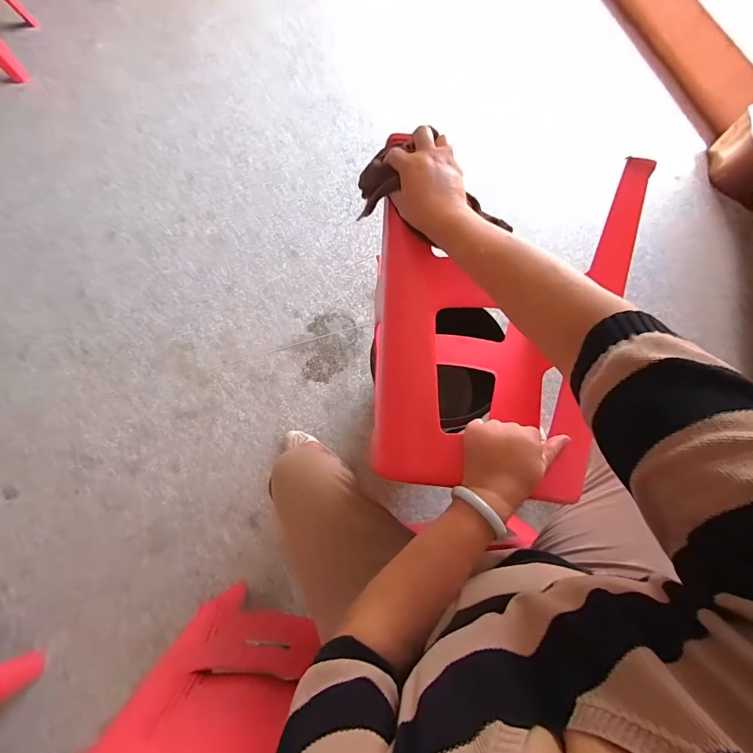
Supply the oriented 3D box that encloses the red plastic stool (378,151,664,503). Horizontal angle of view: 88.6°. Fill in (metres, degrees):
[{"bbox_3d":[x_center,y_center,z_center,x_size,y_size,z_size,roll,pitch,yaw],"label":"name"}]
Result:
[{"bbox_3d":[0.181,-0.032,0.640,0.336,0.357,0.408,2,74,0],"label":"red plastic stool"}]

